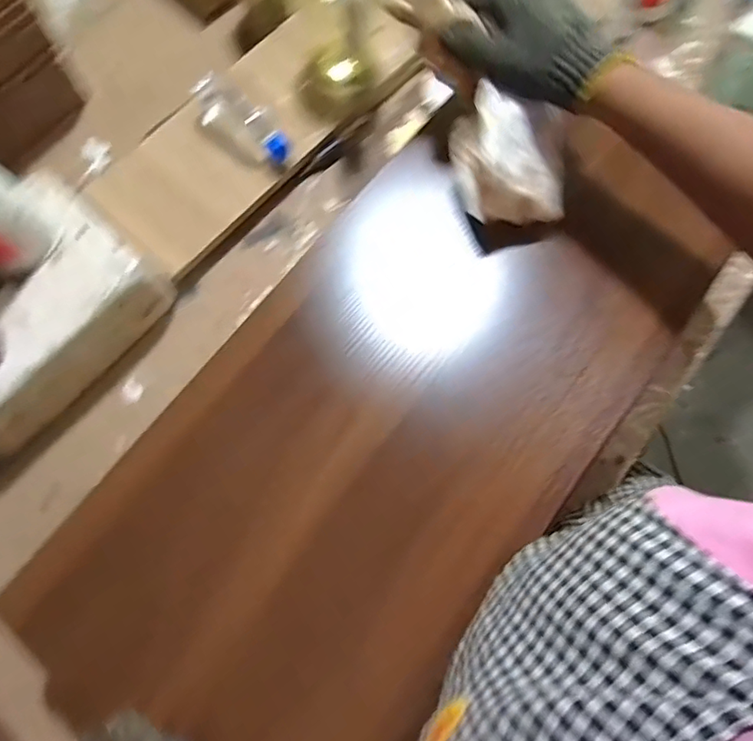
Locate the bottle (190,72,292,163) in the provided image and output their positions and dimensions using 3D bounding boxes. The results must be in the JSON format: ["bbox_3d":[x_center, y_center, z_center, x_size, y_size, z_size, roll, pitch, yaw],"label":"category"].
[{"bbox_3d":[-0.175,-0.316,0.685,0.056,0.039,0.151,-44,80,-10],"label":"bottle"}]

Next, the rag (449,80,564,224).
[{"bbox_3d":[0.118,-0.191,0.477,0.080,0.068,0.103,-15,74,-2],"label":"rag"}]

